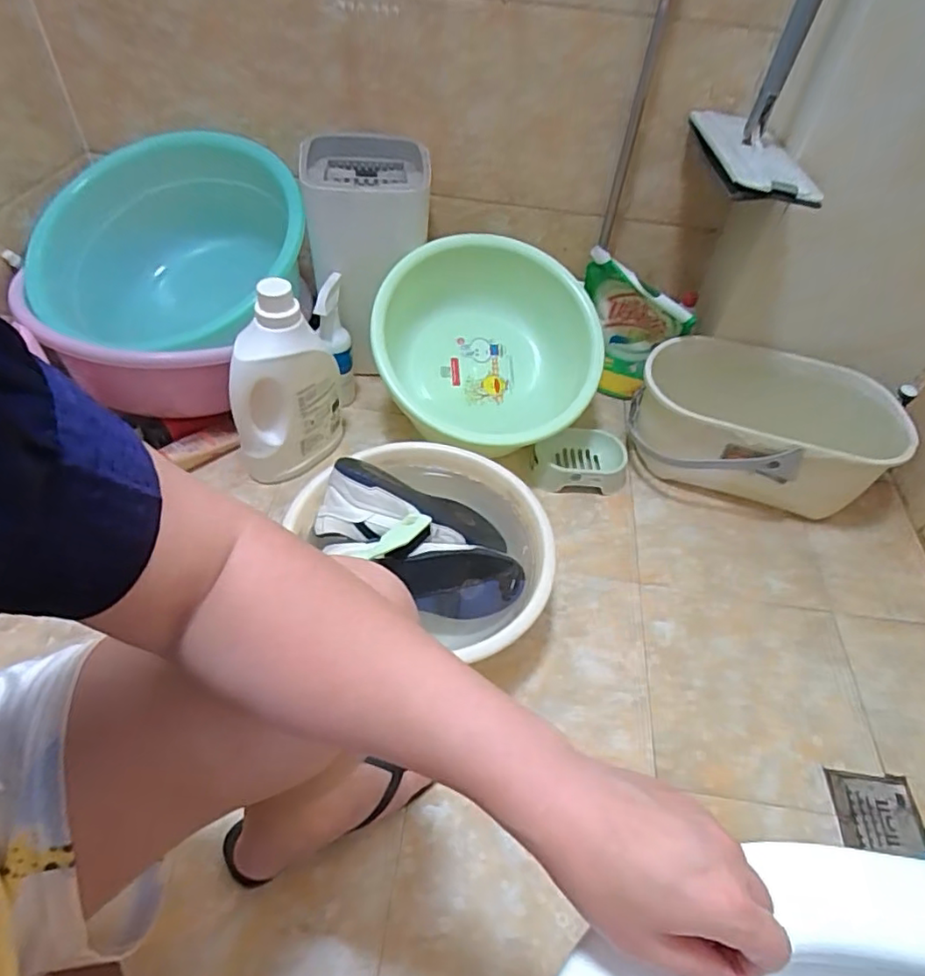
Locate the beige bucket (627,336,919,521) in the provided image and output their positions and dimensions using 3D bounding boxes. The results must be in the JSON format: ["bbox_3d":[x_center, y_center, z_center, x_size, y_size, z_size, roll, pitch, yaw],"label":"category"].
[{"bbox_3d":[0.494,-0.099,1.004,0.400,0.187,0.229,10,55,19],"label":"beige bucket"}]

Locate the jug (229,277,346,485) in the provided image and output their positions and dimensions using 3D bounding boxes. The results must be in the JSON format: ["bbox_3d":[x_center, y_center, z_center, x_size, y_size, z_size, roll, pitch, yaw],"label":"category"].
[{"bbox_3d":[-0.278,-0.165,0.926,0.163,0.302,0.139,-7,50,-10],"label":"jug"}]

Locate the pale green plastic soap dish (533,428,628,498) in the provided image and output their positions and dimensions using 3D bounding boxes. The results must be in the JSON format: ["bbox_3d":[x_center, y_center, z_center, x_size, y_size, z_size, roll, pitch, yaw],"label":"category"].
[{"bbox_3d":[0.204,-0.047,1.046,0.168,0.045,0.111,2,49,-3],"label":"pale green plastic soap dish"}]

